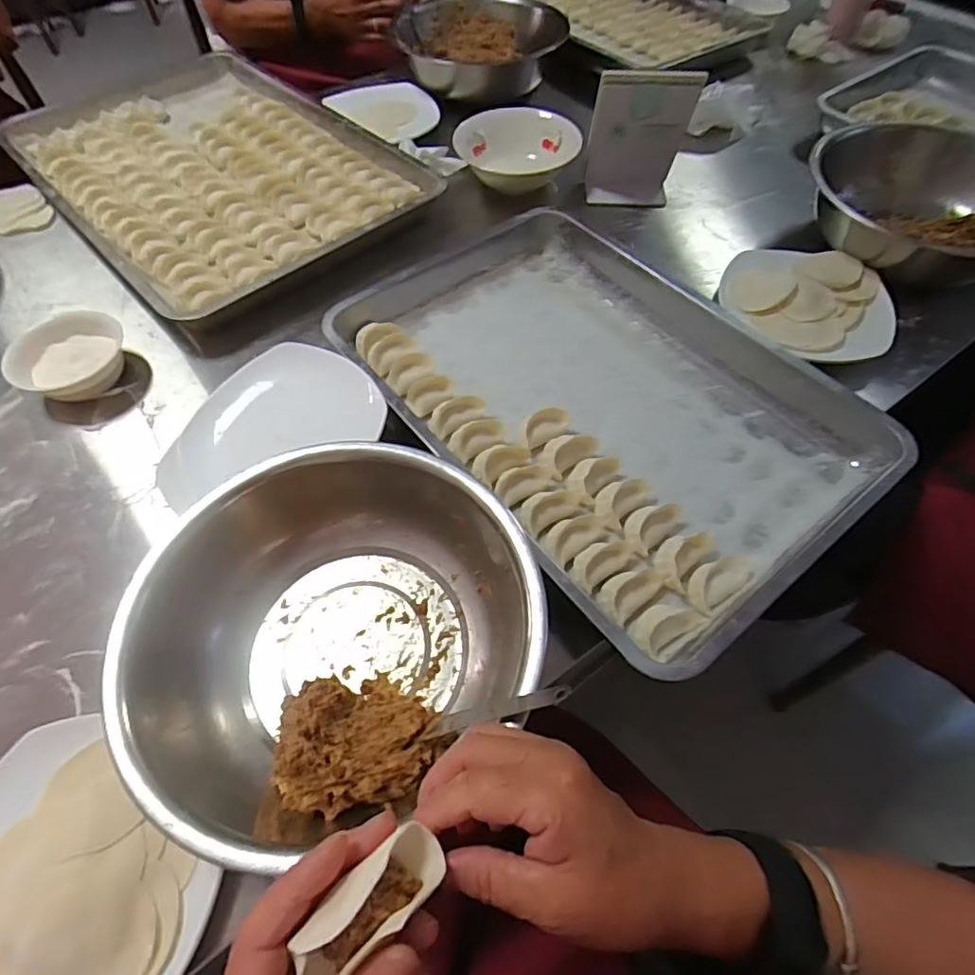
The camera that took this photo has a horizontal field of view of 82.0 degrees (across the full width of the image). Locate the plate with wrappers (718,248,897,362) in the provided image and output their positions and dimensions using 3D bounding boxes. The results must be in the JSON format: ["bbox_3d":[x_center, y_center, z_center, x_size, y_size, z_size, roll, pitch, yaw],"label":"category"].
[{"bbox_3d":[0.362,-0.198,0.629,0.179,0.035,0.175,0,57,0],"label":"plate with wrappers"}]

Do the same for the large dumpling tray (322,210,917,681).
[{"bbox_3d":[0.105,-0.099,0.556,0.337,0.048,0.488,-35,63,-20],"label":"large dumpling tray"}]

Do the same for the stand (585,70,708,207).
[{"bbox_3d":[0.189,-0.438,0.709,0.120,0.147,0.068,9,58,6],"label":"stand"}]

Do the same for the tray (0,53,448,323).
[{"bbox_3d":[-0.388,-0.447,0.790,0.390,0.046,0.596,-40,65,-22],"label":"tray"}]

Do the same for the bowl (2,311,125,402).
[{"bbox_3d":[-0.436,-0.135,0.583,0.096,0.041,0.107,28,61,17],"label":"bowl"}]

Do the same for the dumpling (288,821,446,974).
[{"bbox_3d":[-0.047,0.165,0.217,0.067,0.032,0.025,-39,65,-21],"label":"dumpling"}]

